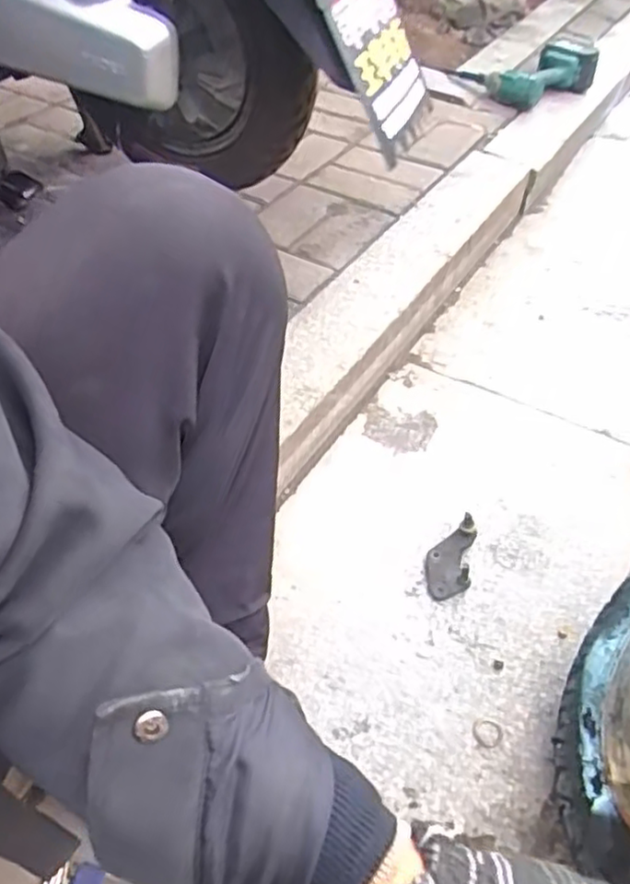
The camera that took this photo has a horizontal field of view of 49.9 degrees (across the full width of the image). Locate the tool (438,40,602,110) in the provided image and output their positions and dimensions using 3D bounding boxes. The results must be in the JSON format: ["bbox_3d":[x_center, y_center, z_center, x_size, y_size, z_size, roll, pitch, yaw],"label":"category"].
[{"bbox_3d":[0.473,-0.821,1.523,0.288,0.097,0.202,-22,50,-20],"label":"tool"}]

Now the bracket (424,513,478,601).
[{"bbox_3d":[0.157,0.133,0.778,0.052,0.025,0.103,17,61,16],"label":"bracket"}]

